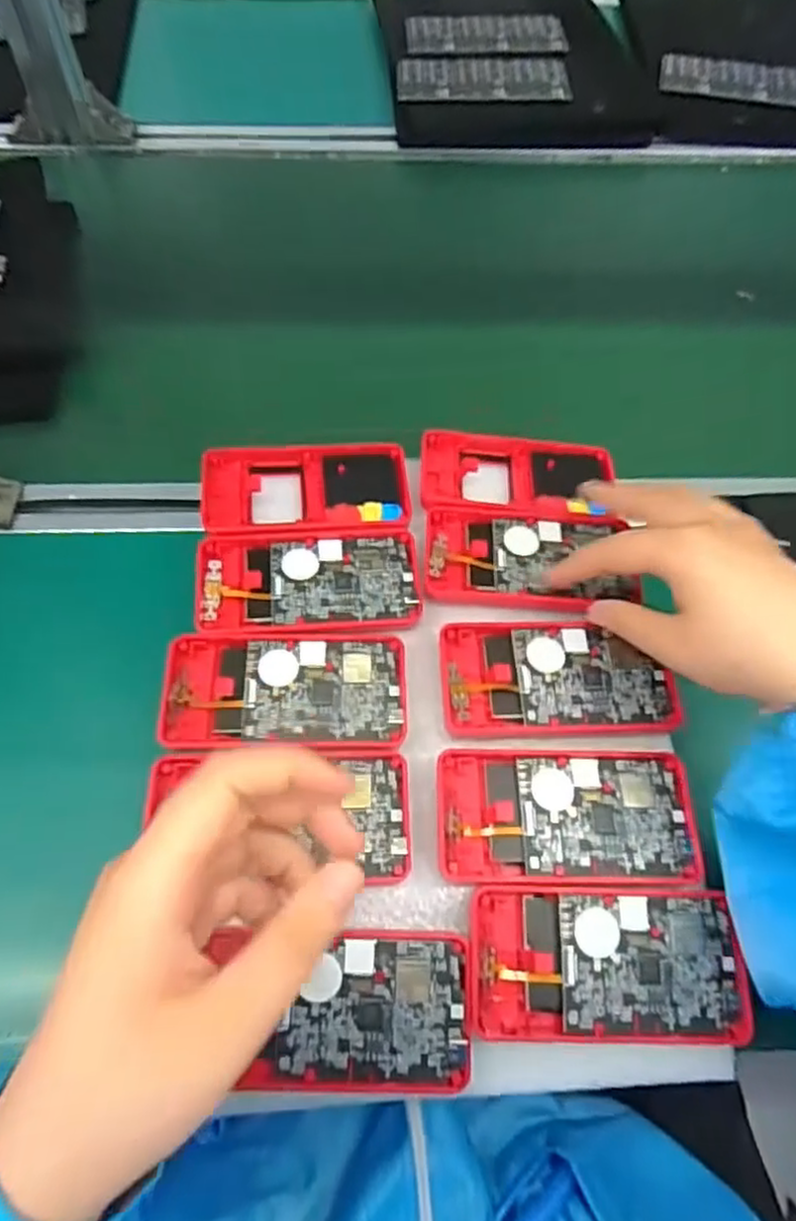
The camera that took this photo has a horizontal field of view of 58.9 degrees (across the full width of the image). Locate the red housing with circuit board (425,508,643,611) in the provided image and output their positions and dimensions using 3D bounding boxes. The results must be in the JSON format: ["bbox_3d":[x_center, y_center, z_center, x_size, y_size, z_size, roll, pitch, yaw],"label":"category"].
[{"bbox_3d":[0.075,-0.031,0.407,0.116,0.012,0.067,3,62,0],"label":"red housing with circuit board"}]

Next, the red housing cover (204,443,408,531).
[{"bbox_3d":[-0.055,-0.076,0.425,0.120,0.015,0.068,-3,63,-3],"label":"red housing cover"}]

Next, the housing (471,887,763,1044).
[{"bbox_3d":[0.093,0.156,0.311,0.119,0.015,0.061,1,62,0],"label":"housing"}]

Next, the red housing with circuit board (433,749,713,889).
[{"bbox_3d":[0.080,0.096,0.333,0.121,0.010,0.062,0,62,-1],"label":"red housing with circuit board"}]

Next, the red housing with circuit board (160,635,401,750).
[{"bbox_3d":[-0.057,0.040,0.361,0.121,0.008,0.062,0,62,-1],"label":"red housing with circuit board"}]

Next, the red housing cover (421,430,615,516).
[{"bbox_3d":[0.075,-0.086,0.443,0.119,0.016,0.066,1,62,0],"label":"red housing cover"}]

